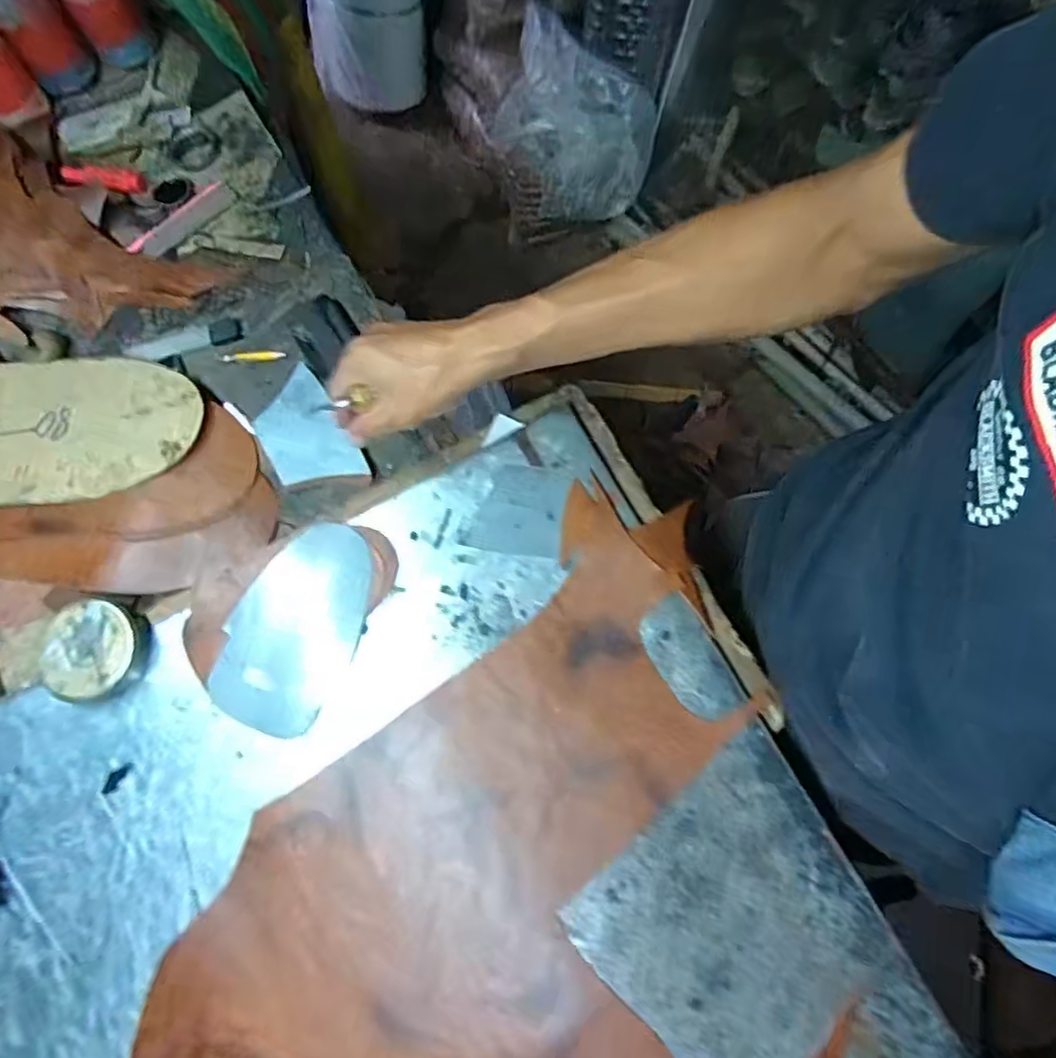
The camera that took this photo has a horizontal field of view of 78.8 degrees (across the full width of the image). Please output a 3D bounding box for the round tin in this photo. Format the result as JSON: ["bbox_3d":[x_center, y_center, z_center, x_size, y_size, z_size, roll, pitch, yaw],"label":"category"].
[{"bbox_3d":[-0.336,0.096,0.501,0.066,0.033,0.075,13,71,7],"label":"round tin"}]

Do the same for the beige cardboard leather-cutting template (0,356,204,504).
[{"bbox_3d":[-0.443,-0.094,0.593,0.290,0.008,0.152,-2,69,8],"label":"beige cardboard leather-cutting template"}]

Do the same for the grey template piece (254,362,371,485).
[{"bbox_3d":[-0.202,-0.087,0.578,0.070,0.009,0.127,-31,71,-9],"label":"grey template piece"}]

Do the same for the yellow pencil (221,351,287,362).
[{"bbox_3d":[-0.262,-0.166,0.614,0.061,0.004,0.010,1,70,3],"label":"yellow pencil"}]

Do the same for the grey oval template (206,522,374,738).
[{"bbox_3d":[-0.181,0.075,0.507,0.099,0.007,0.161,28,78,8],"label":"grey oval template"}]

